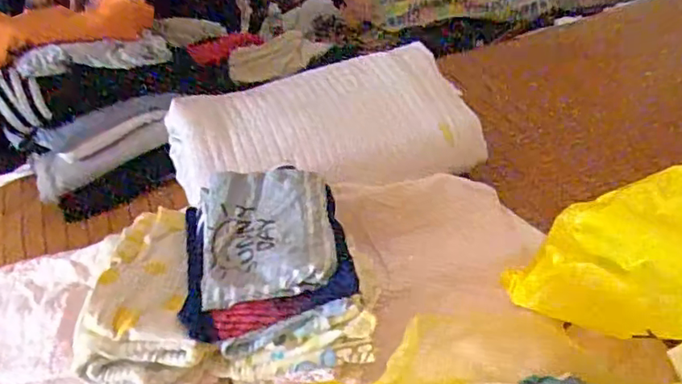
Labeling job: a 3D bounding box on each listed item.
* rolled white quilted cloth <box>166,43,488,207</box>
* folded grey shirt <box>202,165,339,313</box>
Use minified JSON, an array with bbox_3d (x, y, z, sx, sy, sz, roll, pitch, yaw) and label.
[{"bbox_3d":[-0.023,-0.104,0.850,0.442,0.089,0.253,-13,41,-10],"label":"rolled white quilted cloth"},{"bbox_3d":[-0.073,0.037,0.581,0.131,0.029,0.152,-9,40,-6],"label":"folded grey shirt"}]

